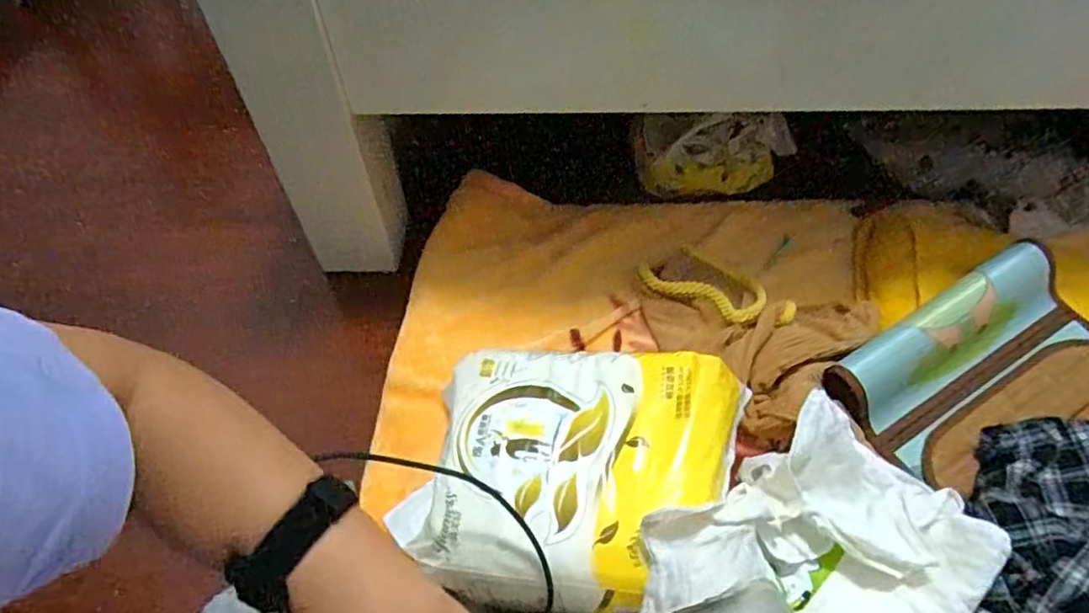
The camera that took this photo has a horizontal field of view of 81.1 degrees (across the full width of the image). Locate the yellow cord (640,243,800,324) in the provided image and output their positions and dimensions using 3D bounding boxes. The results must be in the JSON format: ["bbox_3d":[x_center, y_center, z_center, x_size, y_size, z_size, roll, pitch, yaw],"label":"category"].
[{"bbox_3d":[0.233,-0.032,0.837,0.196,0.041,0.115,32,60,22],"label":"yellow cord"}]

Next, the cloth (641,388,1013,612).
[{"bbox_3d":[0.246,0.224,0.560,0.289,0.117,0.218,-34,60,-22],"label":"cloth"}]

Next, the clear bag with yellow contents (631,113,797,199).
[{"bbox_3d":[0.272,-0.246,1.006,0.248,0.150,0.071,-14,55,-10],"label":"clear bag with yellow contents"}]

